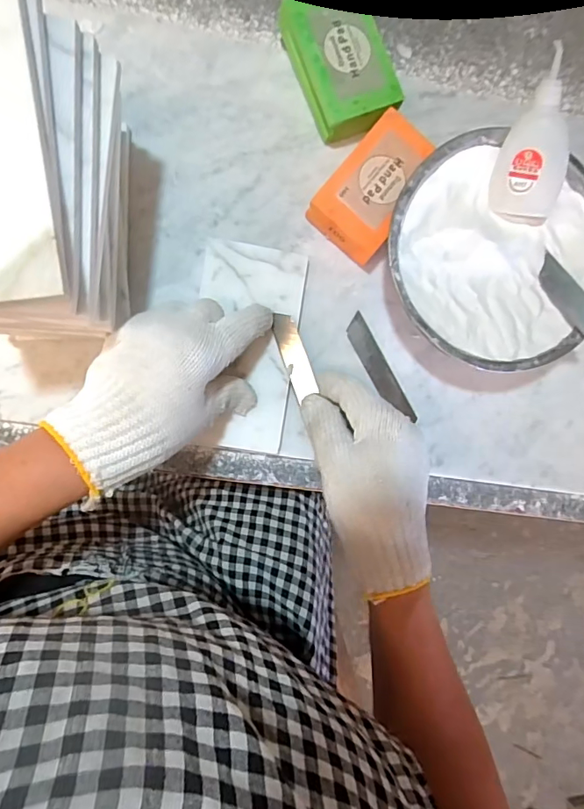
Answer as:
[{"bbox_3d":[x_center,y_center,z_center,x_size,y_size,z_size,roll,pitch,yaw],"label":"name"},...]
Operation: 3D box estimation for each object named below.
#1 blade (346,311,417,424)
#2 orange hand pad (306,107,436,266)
[{"bbox_3d":[0.068,-0.027,0.382,0.018,0.004,0.090,-29,93,-5],"label":"blade"},{"bbox_3d":[0.062,-0.159,0.368,0.057,0.033,0.097,40,87,-5],"label":"orange hand pad"}]

